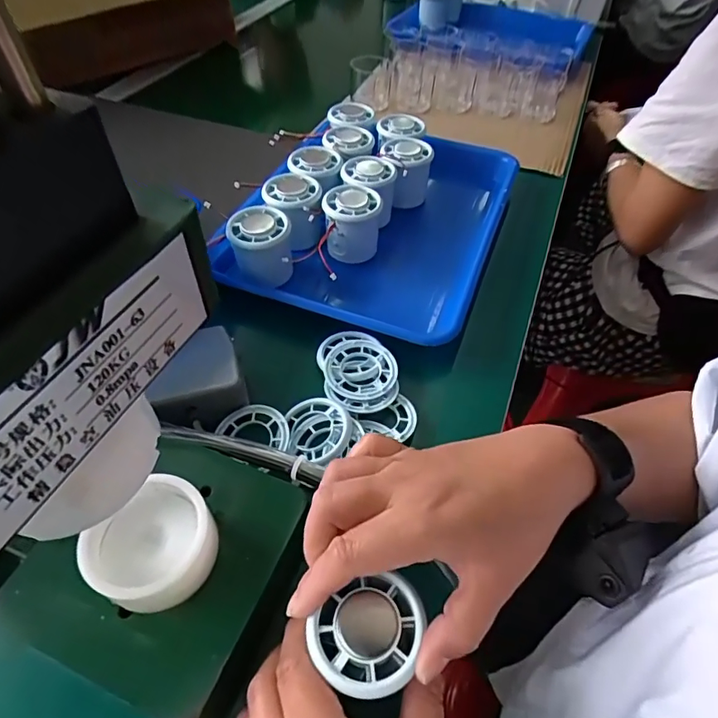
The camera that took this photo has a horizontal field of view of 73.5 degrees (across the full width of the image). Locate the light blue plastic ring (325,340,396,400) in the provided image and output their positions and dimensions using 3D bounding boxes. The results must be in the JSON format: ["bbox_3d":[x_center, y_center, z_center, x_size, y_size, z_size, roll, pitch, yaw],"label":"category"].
[{"bbox_3d":[0.001,0.009,0.378,0.056,0.008,0.055,1,51,-1],"label":"light blue plastic ring"}]

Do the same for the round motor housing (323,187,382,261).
[{"bbox_3d":[-0.007,-0.131,0.475,0.056,0.058,0.057,5,51,3],"label":"round motor housing"}]

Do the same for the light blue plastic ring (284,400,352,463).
[{"bbox_3d":[-0.029,0.050,0.344,0.046,0.006,0.052,-6,51,-7],"label":"light blue plastic ring"}]

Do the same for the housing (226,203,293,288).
[{"bbox_3d":[-0.089,-0.102,0.444,0.053,0.055,0.050,1,51,-1],"label":"housing"}]

